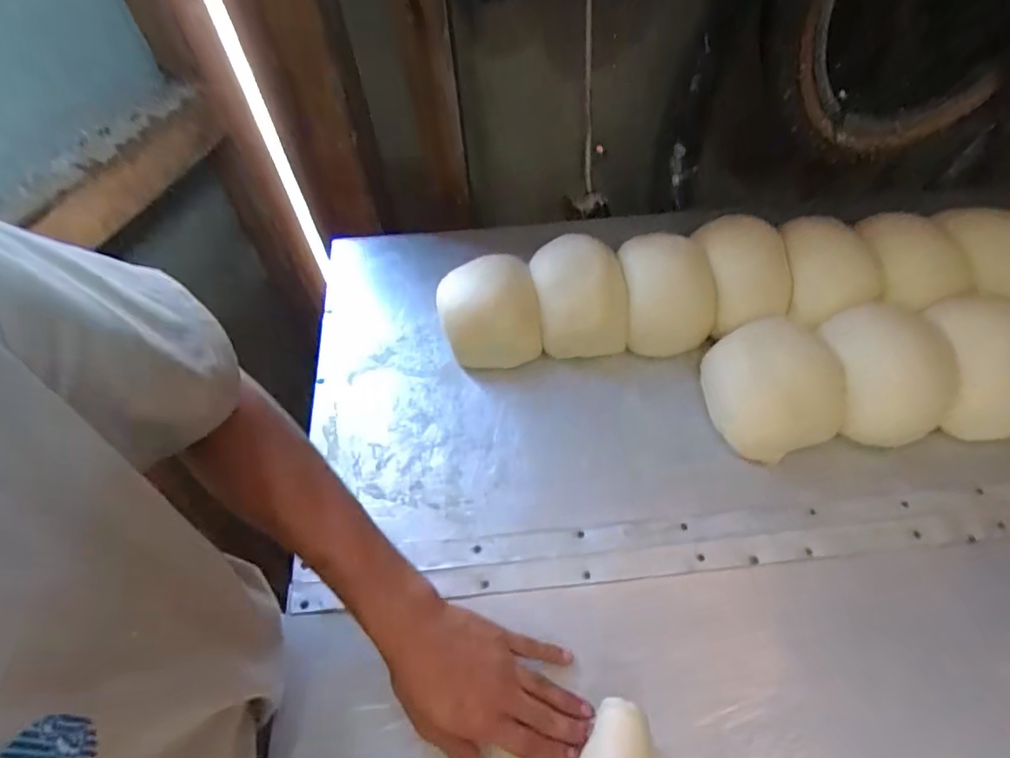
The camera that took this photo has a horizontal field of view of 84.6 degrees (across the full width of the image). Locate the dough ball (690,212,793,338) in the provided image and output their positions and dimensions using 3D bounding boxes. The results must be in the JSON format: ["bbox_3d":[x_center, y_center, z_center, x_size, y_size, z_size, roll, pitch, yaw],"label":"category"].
[{"bbox_3d":[0.253,-0.119,0.595,0.080,0.061,0.114,-9,54,-2],"label":"dough ball"}]

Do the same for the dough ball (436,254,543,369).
[{"bbox_3d":[-0.016,-0.072,0.603,0.102,0.062,0.105,-2,55,2],"label":"dough ball"}]

